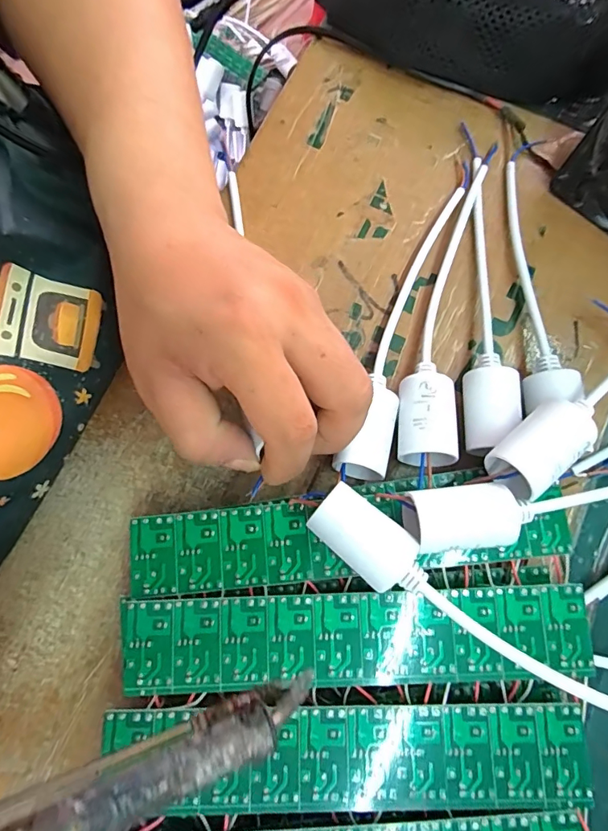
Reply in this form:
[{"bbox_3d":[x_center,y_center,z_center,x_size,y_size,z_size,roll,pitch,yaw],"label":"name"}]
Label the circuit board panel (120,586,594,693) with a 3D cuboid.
[{"bbox_3d":[0.023,0.097,0.200,0.202,0.006,0.038,-1,78,0],"label":"circuit board panel"}]

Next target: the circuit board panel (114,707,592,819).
[{"bbox_3d":[0.019,0.144,0.191,0.199,0.007,0.039,0,78,0],"label":"circuit board panel"}]

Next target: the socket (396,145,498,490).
[{"bbox_3d":[0.083,-0.066,0.251,0.030,0.031,0.207,16,78,4],"label":"socket"}]

